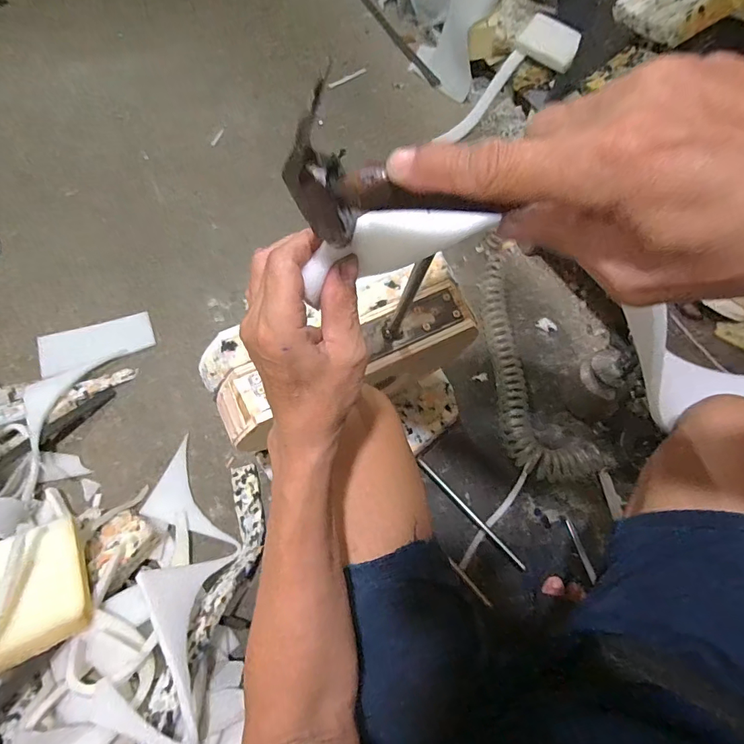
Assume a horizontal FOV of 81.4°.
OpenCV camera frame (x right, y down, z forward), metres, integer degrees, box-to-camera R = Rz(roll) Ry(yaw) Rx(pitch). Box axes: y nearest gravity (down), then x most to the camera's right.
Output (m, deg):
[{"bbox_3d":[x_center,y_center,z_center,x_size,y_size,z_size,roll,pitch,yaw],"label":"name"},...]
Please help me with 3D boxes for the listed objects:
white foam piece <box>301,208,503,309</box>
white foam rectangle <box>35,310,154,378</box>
[{"bbox_3d":[0.013,-0.071,0.244,0.108,0.030,0.025,-16,58,8],"label":"white foam piece"},{"bbox_3d":[-0.568,-0.062,0.895,0.208,0.010,0.101,-21,61,-18],"label":"white foam rectangle"}]

